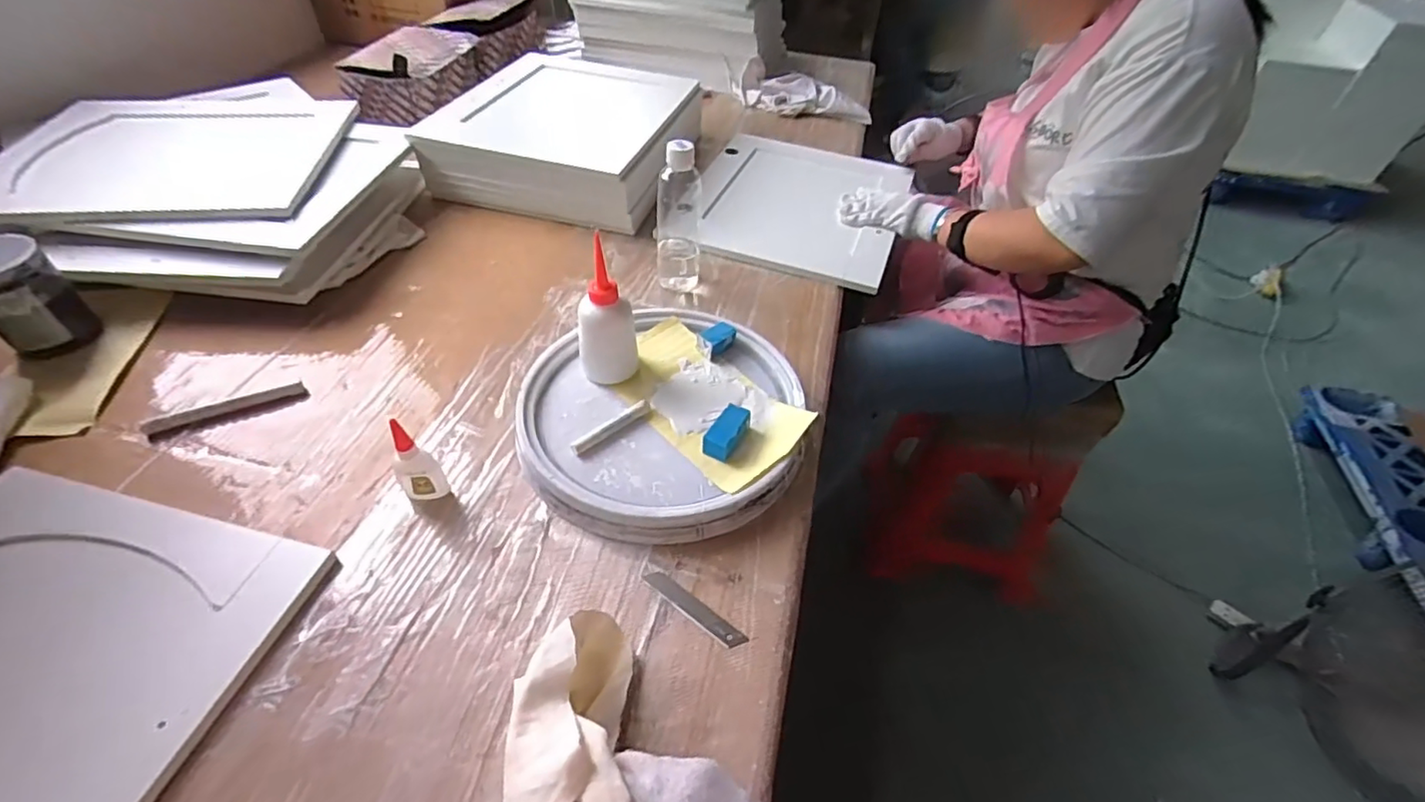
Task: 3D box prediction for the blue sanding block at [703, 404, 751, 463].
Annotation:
[{"bbox_3d":[0.015,0.031,0.611,0.029,0.023,0.057,27,50,21],"label":"blue sanding block"}]

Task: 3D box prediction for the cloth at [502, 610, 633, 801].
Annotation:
[{"bbox_3d":[-0.089,0.211,0.398,0.074,0.067,0.182,-1,18,-4],"label":"cloth"}]

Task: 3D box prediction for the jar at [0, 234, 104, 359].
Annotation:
[{"bbox_3d":[-0.750,-0.113,0.667,0.085,0.115,0.078,2,46,-2],"label":"jar"}]

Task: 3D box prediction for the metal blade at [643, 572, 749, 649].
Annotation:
[{"bbox_3d":[-0.016,0.175,0.519,0.100,0.004,0.017,31,52,24],"label":"metal blade"}]

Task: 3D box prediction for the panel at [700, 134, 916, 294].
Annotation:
[{"bbox_3d":[0.135,-0.327,0.994,0.331,0.012,0.378,17,47,12],"label":"panel"}]

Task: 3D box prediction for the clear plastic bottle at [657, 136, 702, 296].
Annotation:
[{"bbox_3d":[-0.042,-0.228,0.771,0.057,0.178,0.050,1,46,-2],"label":"clear plastic bottle"}]

